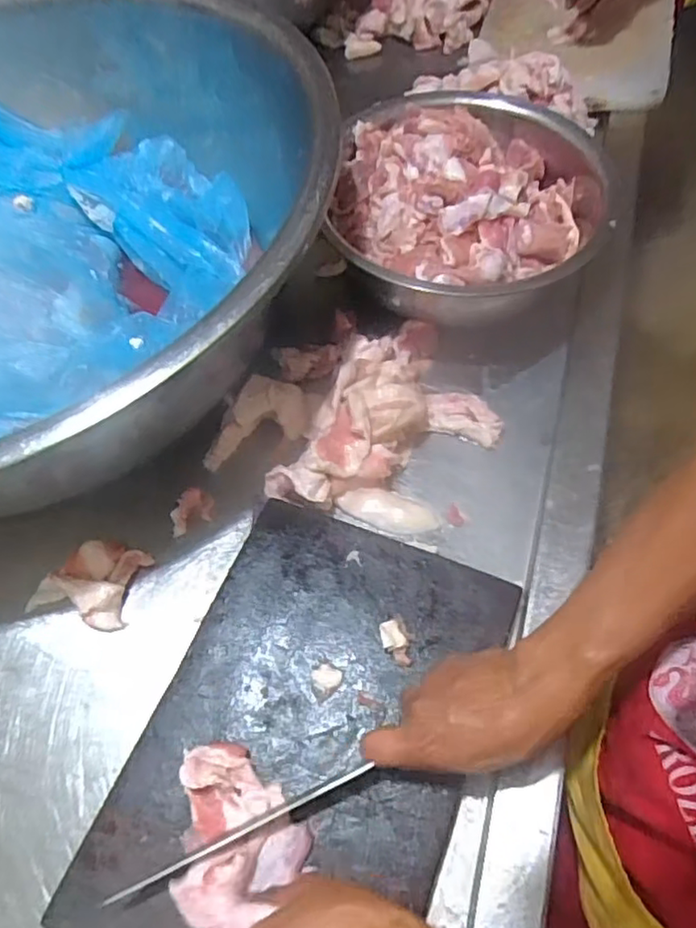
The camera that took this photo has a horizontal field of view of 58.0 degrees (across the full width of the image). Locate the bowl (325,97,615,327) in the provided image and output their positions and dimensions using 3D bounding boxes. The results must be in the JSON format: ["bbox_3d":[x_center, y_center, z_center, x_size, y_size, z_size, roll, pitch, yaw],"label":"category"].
[{"bbox_3d":[0.141,-0.300,0.731,0.303,0.115,0.327,-1,59,2],"label":"bowl"}]

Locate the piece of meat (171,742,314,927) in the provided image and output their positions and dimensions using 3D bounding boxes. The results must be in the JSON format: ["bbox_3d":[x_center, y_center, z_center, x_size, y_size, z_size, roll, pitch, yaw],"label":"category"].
[{"bbox_3d":[-0.094,0.271,0.462,0.113,0.034,0.094,40,68,23],"label":"piece of meat"}]

